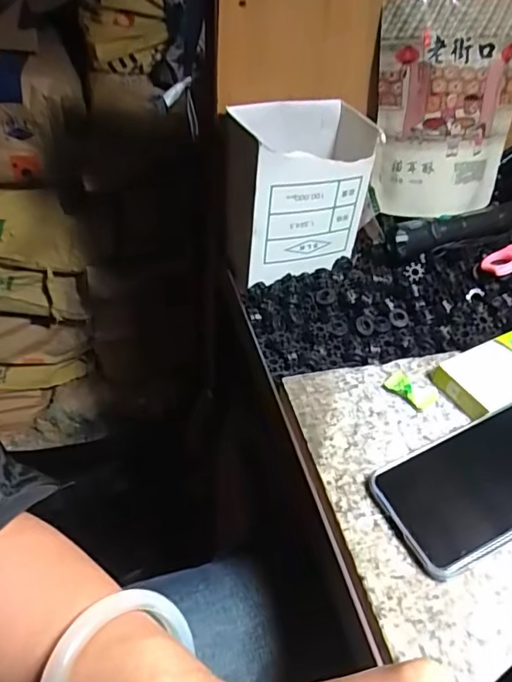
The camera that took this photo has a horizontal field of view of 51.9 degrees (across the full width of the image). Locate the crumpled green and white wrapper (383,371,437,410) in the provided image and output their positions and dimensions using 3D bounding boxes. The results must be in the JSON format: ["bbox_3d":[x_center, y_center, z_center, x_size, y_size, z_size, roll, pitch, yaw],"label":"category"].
[{"bbox_3d":[0.121,0.037,0.409,0.038,0.010,0.025,30,48,27],"label":"crumpled green and white wrapper"}]

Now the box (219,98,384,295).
[{"bbox_3d":[0.040,-0.146,0.508,0.126,0.137,0.082,-15,45,-19],"label":"box"}]

